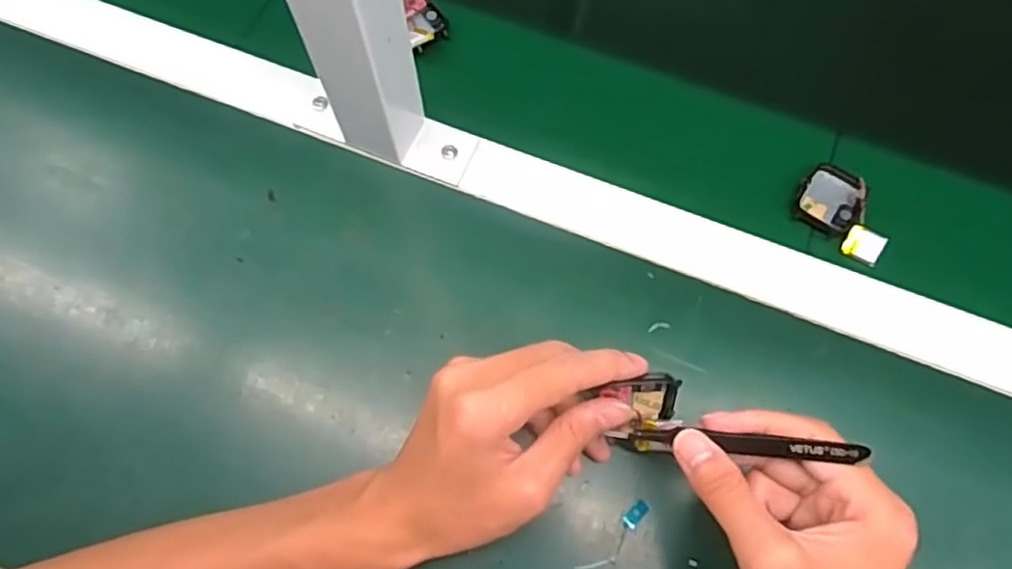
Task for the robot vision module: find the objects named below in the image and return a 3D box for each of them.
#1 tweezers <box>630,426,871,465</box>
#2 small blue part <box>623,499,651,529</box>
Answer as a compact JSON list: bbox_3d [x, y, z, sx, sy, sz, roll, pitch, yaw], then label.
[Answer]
[{"bbox_3d":[0.113,0.075,0.314,0.103,0.012,0.010,1,64,25],"label":"tweezers"},{"bbox_3d":[0.071,0.126,0.361,0.008,0.004,0.016,41,76,14],"label":"small blue part"}]

